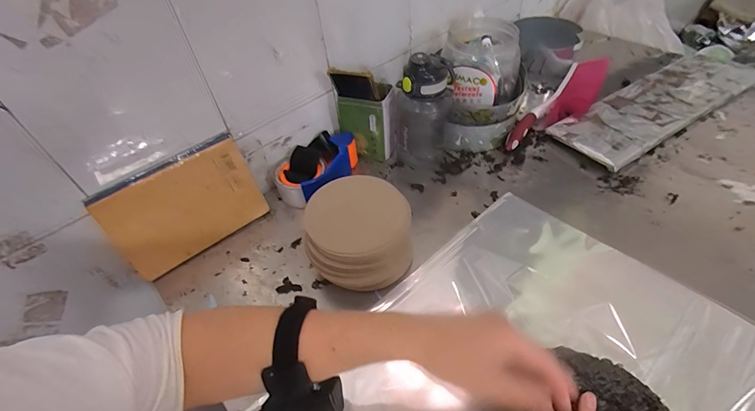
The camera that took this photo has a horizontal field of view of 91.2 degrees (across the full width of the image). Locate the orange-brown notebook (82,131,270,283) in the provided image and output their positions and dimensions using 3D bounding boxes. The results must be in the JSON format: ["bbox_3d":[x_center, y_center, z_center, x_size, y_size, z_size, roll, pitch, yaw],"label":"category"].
[{"bbox_3d":[-0.279,0.002,0.548,0.202,0.145,0.014,-35,33,-24],"label":"orange-brown notebook"}]

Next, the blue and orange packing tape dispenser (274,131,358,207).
[{"bbox_3d":[-0.107,-0.066,0.652,0.105,0.061,0.157,19,52,20],"label":"blue and orange packing tape dispenser"}]

